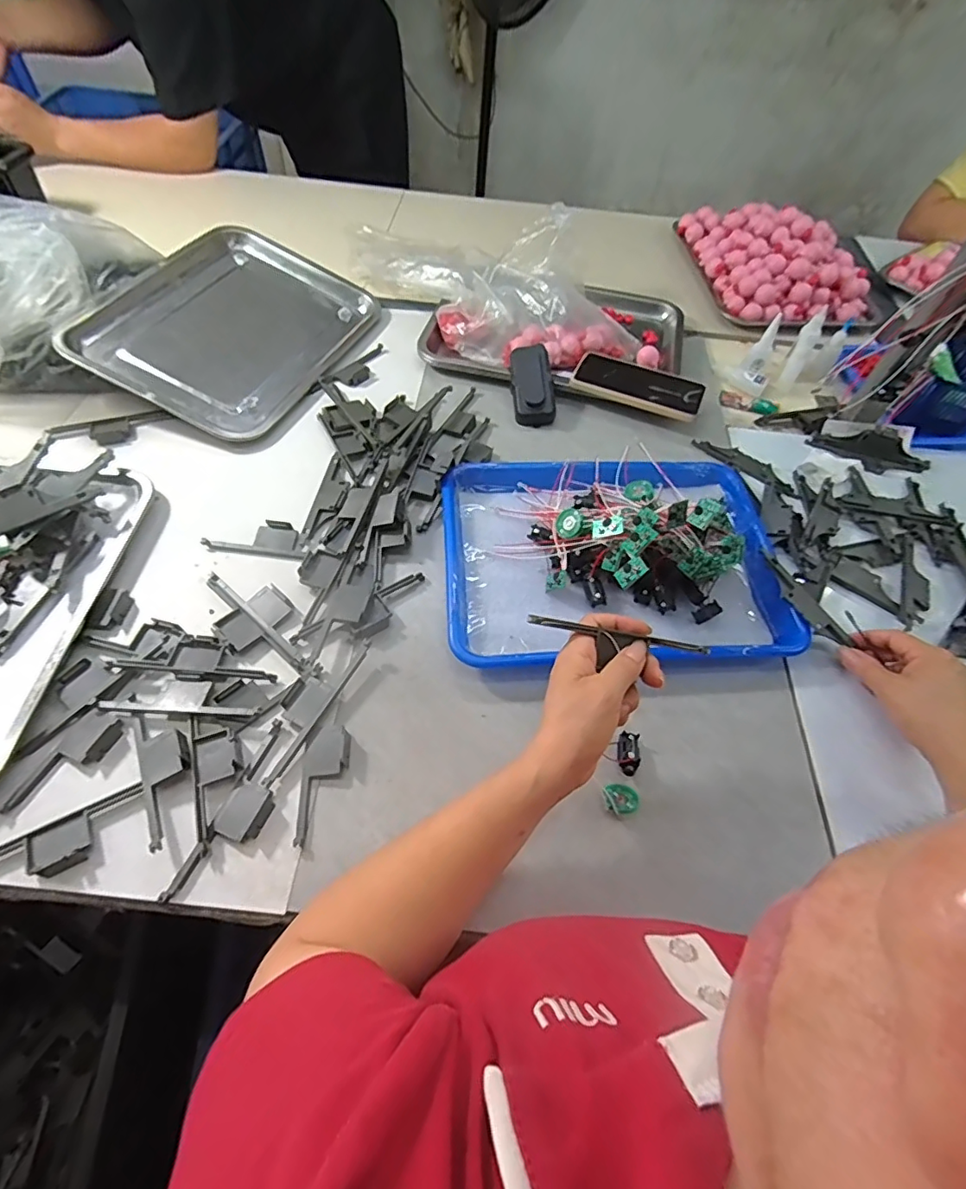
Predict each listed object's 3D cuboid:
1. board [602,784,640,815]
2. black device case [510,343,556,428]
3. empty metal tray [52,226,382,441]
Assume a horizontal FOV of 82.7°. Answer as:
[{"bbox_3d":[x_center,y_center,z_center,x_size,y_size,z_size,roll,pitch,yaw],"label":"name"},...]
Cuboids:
[{"bbox_3d":[0.109,0.160,0.431,0.028,0.005,0.022,-2,56,-5],"label":"board"},{"bbox_3d":[0.062,-0.265,0.687,0.050,0.026,0.107,-3,76,-6],"label":"black device case"},{"bbox_3d":[-0.325,-0.354,0.720,0.266,0.023,0.345,28,58,-2],"label":"empty metal tray"}]

